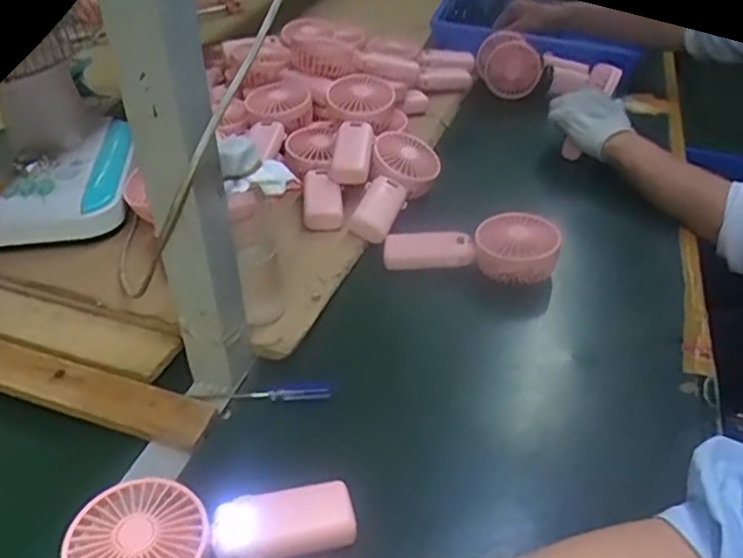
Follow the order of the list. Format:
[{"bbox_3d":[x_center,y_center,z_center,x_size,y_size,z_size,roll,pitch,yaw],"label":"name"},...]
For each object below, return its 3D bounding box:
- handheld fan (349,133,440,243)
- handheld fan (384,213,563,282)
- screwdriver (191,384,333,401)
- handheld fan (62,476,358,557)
[{"bbox_3d":[0.030,-0.110,0.754,0.083,0.050,0.180,8,37,13],"label":"handheld fan"},{"bbox_3d":[0.108,-0.037,0.692,0.182,0.044,0.073,5,36,8],"label":"handheld fan"},{"bbox_3d":[-0.092,0.100,0.550,0.114,0.014,0.013,-2,36,-2],"label":"screwdriver"},{"bbox_3d":[-0.104,0.167,0.430,0.178,0.035,0.085,-13,37,-16],"label":"handheld fan"}]

